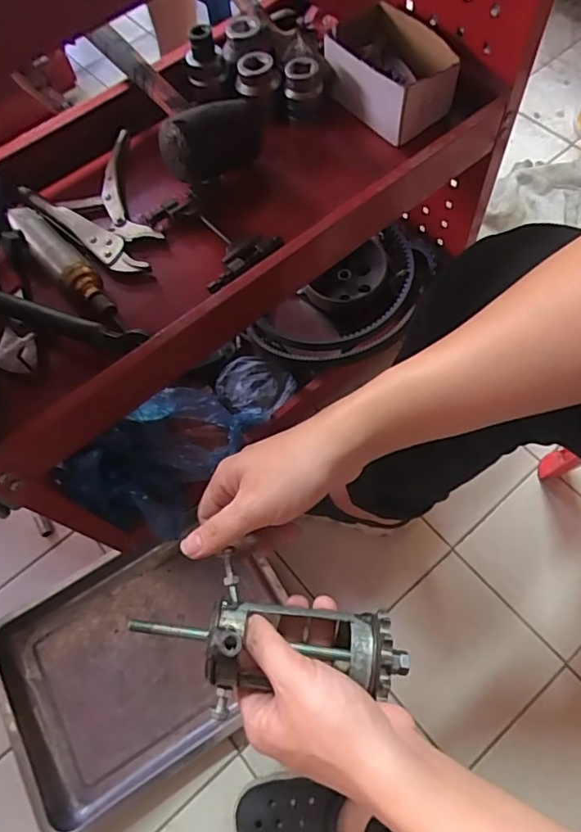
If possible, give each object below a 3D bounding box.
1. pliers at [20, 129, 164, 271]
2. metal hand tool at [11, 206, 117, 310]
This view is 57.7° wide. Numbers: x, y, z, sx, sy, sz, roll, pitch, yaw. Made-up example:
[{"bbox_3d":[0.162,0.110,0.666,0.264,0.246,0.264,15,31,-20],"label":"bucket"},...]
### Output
[{"bbox_3d":[-0.200,-0.229,0.594,0.132,0.029,0.181,-35,66,-12],"label":"pliers"},{"bbox_3d":[-0.233,-0.160,0.543,0.031,0.029,0.166,-42,68,-15],"label":"metal hand tool"}]

